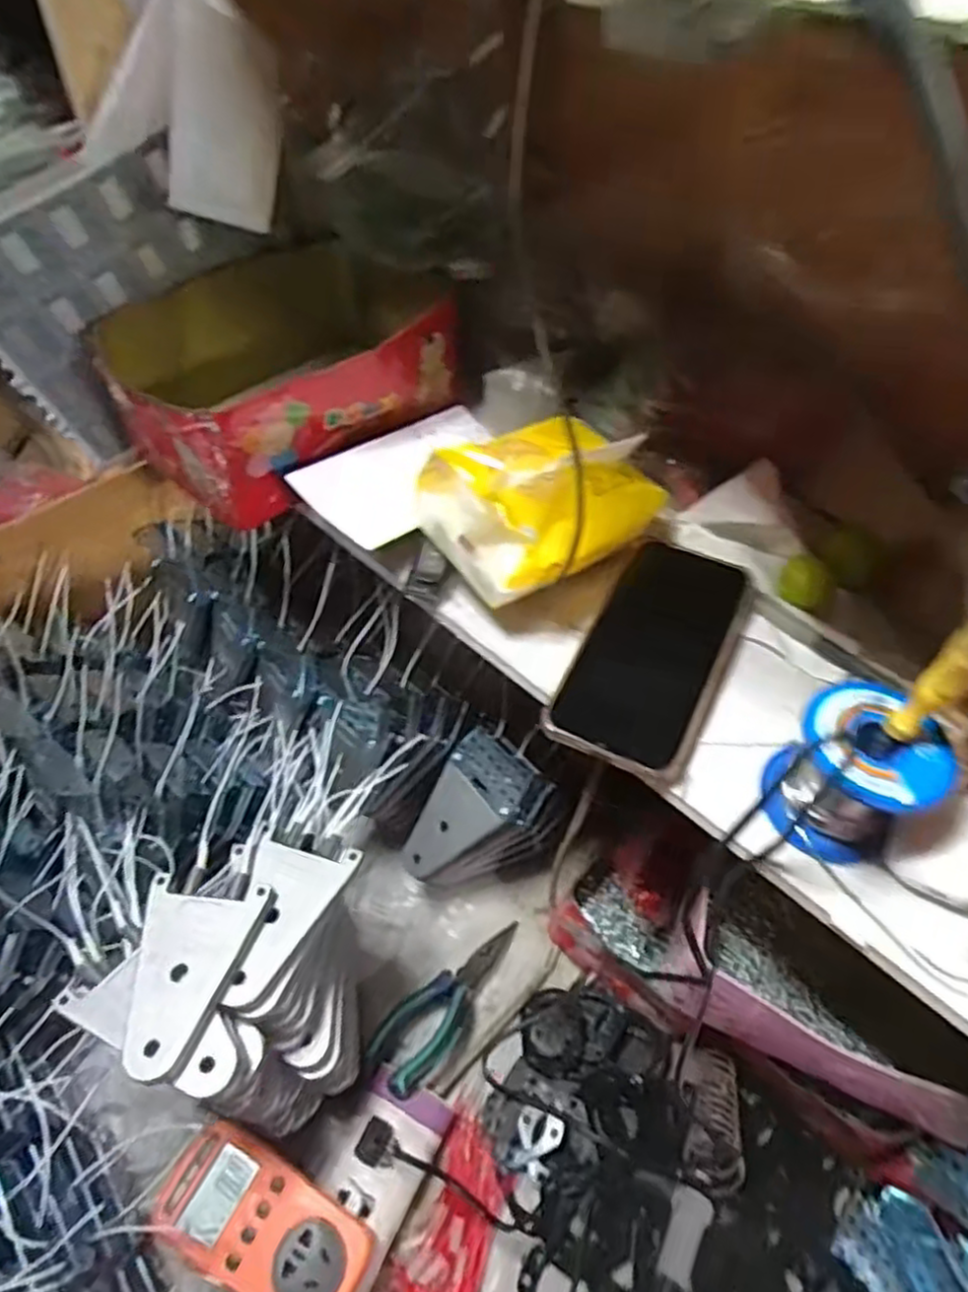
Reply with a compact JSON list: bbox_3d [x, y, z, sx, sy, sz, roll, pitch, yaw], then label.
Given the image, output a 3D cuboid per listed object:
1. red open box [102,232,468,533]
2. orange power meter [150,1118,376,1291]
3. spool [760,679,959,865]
[{"bbox_3d":[-0.127,-0.204,0.514,0.163,0.090,0.261,33,56,22],"label":"red open box"},{"bbox_3d":[-0.133,0.351,0.430,0.125,0.029,0.062,25,54,17],"label":"orange power meter"},{"bbox_3d":[0.169,0.061,0.331,0.062,0.067,0.060,1,50,-2],"label":"spool"}]

